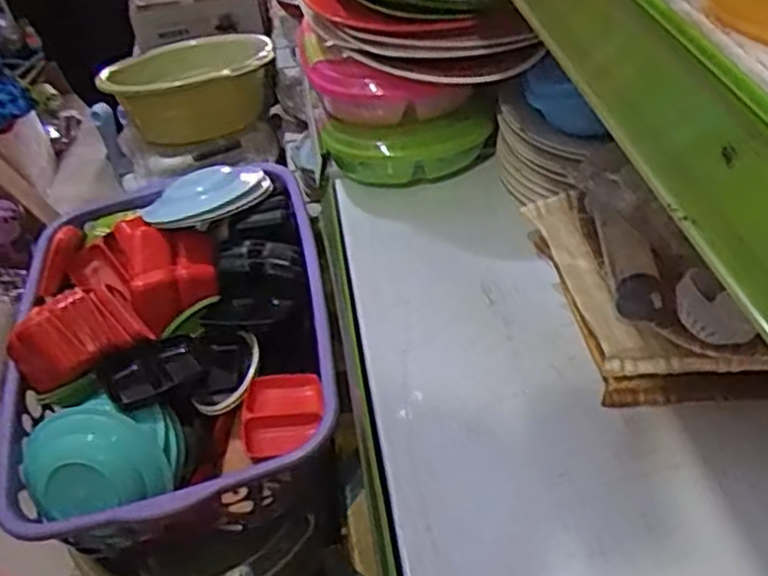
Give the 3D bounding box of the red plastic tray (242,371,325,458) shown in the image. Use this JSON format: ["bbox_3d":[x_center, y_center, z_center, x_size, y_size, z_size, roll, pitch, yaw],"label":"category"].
[{"bbox_3d":[-0.097,0.122,0.744,0.078,0.030,0.072,-10,43,-5],"label":"red plastic tray"}]

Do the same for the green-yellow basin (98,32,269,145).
[{"bbox_3d":[-0.296,-0.308,1.196,0.239,0.146,0.214,-26,46,-20],"label":"green-yellow basin"}]

